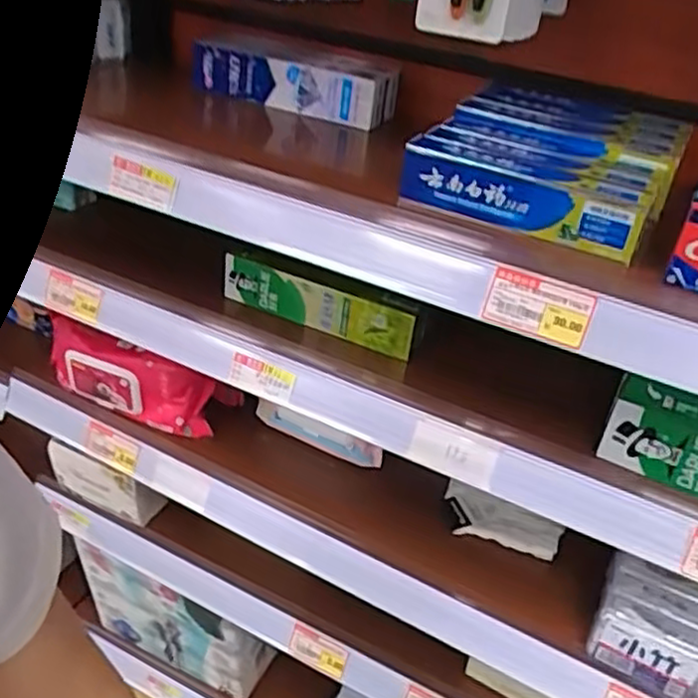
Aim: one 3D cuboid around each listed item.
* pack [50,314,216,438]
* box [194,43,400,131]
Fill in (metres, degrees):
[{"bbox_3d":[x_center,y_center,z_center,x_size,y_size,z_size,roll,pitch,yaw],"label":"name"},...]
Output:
[{"bbox_3d":[-0.238,0.028,0.769,0.181,0.098,0.040,14,35,12],"label":"pack"},{"bbox_3d":[-0.054,-0.260,0.699,0.206,0.051,0.045,17,36,16],"label":"box"}]

